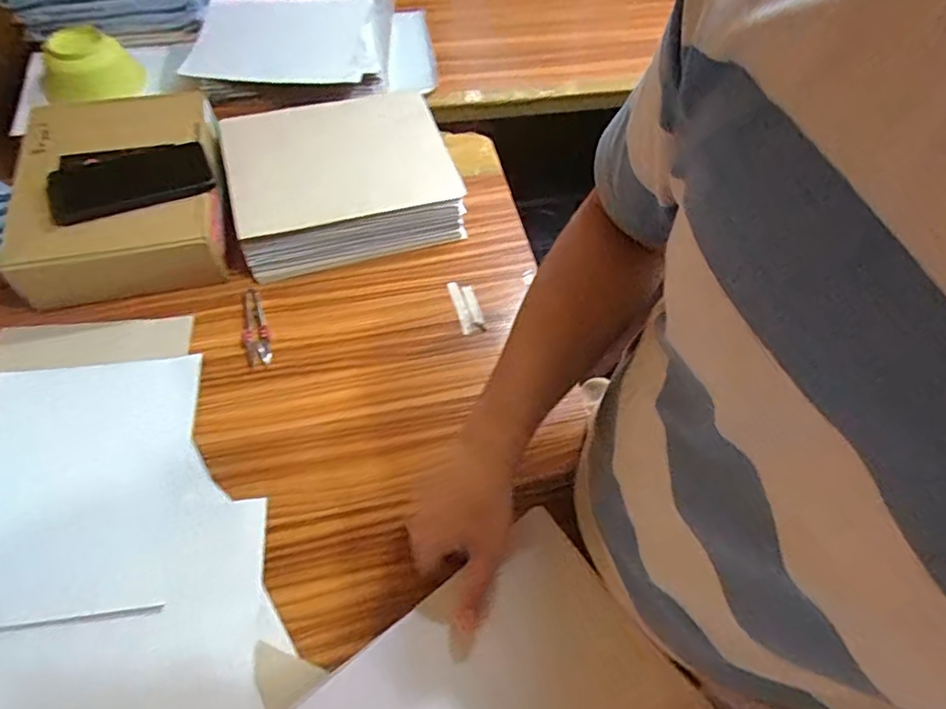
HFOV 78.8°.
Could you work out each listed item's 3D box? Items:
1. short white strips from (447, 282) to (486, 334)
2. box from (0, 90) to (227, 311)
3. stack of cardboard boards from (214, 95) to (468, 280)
[{"bbox_3d":[-0.007,-0.057,0.675,0.027,0.005,0.076,-12,60,-12],"label":"short white strips"},{"bbox_3d":[-0.411,-0.193,0.686,0.219,0.081,0.275,-9,59,-10],"label":"box"},{"bbox_3d":[-0.164,-0.223,0.725,0.262,0.079,0.222,-15,60,-13],"label":"stack of cardboard boards"}]

